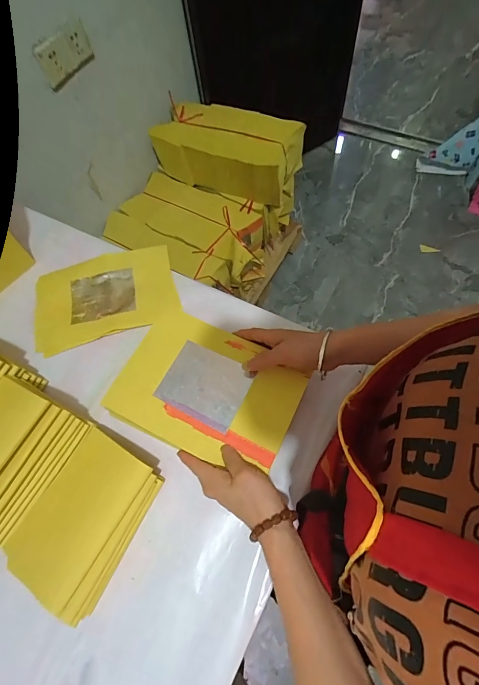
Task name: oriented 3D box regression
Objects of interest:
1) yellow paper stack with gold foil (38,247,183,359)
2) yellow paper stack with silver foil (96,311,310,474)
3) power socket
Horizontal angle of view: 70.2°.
[{"bbox_3d":[-0.221,-0.078,0.556,0.229,0.014,0.152,-17,66,-1],"label":"yellow paper stack with gold foil"},{"bbox_3d":[-0.048,0.059,0.448,0.240,0.028,0.160,21,70,19],"label":"yellow paper stack with silver foil"},{"bbox_3d":[-0.455,-0.752,0.887,0.030,0.099,0.170,19,70,14],"label":"power socket"}]

